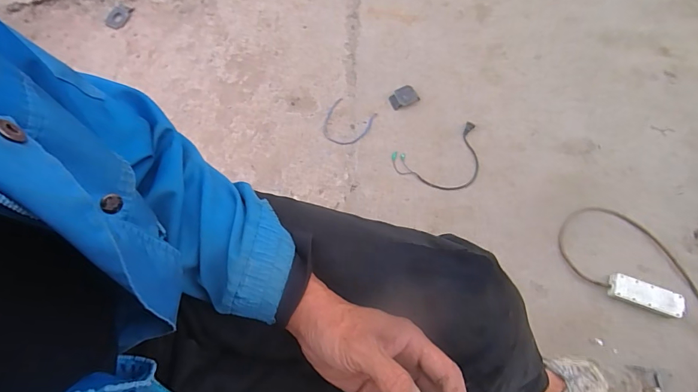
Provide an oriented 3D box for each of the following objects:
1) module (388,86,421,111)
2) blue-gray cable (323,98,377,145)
[{"bbox_3d":[0.167,-0.303,1.149,0.086,0.019,0.054,-29,74,-7],"label":"module"},{"bbox_3d":[-0.008,-0.215,1.114,0.137,0.011,0.143,-1,73,2],"label":"blue-gray cable"}]

